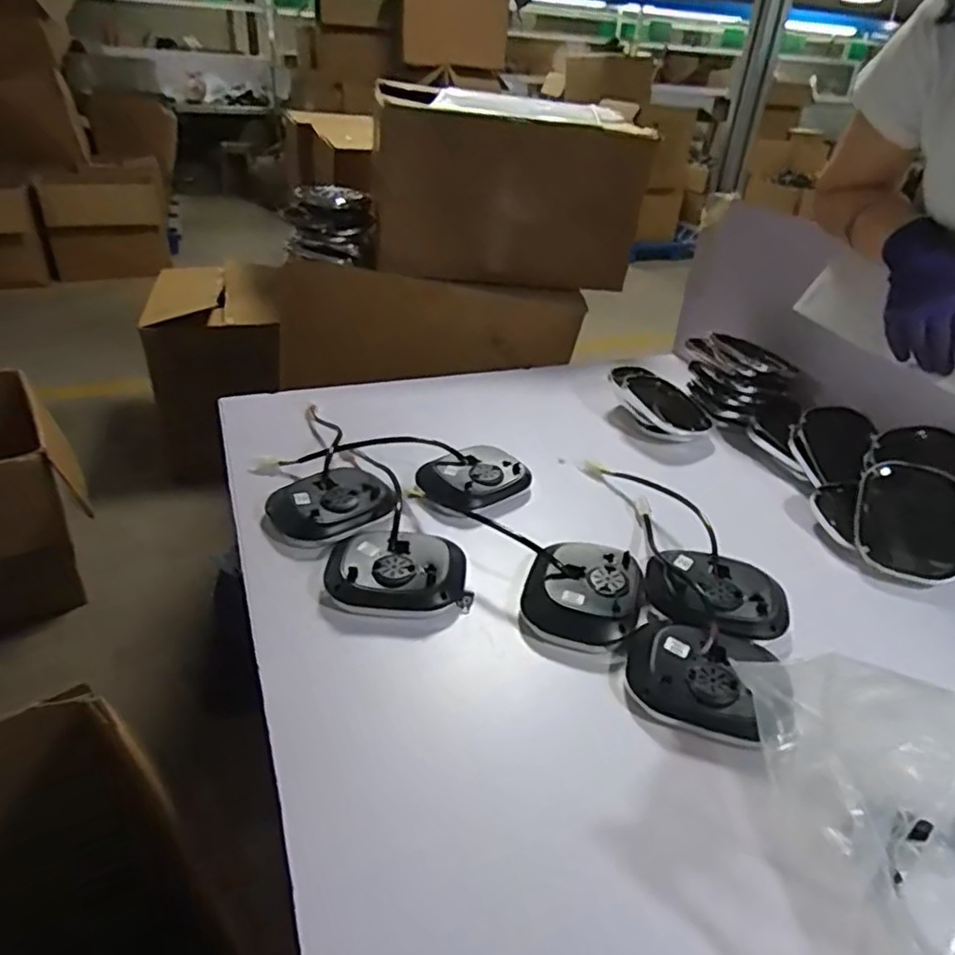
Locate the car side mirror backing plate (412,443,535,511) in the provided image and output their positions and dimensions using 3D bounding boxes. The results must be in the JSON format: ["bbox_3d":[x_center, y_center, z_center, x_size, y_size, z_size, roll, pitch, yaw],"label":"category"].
[{"bbox_3d":[-0.005,0.003,0.840,0.136,0.038,0.097,-19,39,-32],"label":"car side mirror backing plate"}]

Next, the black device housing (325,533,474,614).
[{"bbox_3d":[-0.082,0.097,0.681,0.147,0.040,0.113,-2,32,-10],"label":"black device housing"}]

